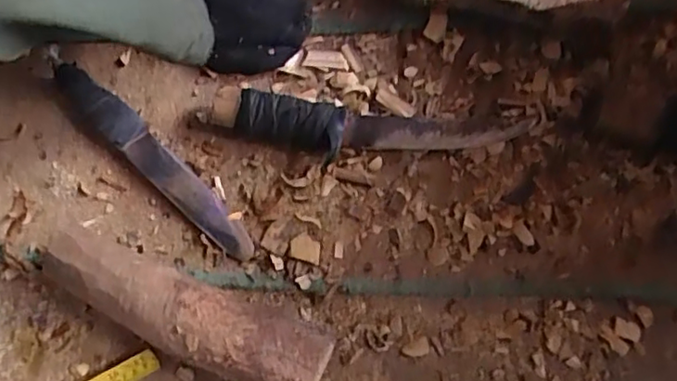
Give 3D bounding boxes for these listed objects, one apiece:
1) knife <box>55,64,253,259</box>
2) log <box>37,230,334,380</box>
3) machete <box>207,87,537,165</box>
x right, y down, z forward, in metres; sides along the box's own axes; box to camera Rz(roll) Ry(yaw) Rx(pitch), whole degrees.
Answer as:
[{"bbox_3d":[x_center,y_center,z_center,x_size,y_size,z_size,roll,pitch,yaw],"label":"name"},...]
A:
[{"bbox_3d":[-0.174,-0.030,0.580,0.250,0.020,0.038,40,81,9],"label":"knife"},{"bbox_3d":[-0.138,0.098,0.530,0.271,0.066,0.072,23,78,6],"label":"log"},{"bbox_3d":[0.020,-0.055,0.578,0.299,0.027,0.048,6,77,2],"label":"machete"}]

